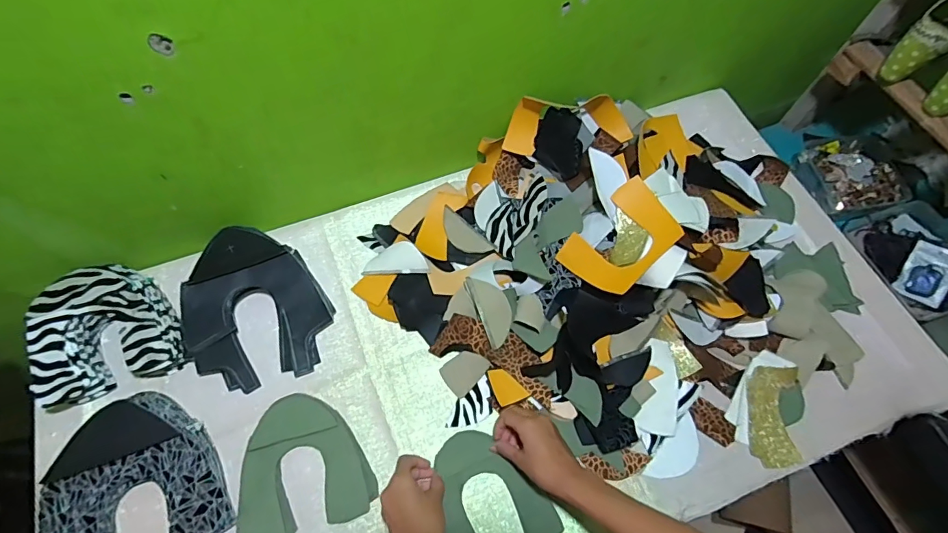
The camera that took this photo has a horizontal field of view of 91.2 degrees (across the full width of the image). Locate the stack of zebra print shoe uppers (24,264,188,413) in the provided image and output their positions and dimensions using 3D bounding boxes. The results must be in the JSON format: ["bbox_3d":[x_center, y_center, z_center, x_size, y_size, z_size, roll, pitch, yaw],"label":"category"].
[{"bbox_3d":[-0.502,0.086,0.632,0.171,0.078,0.158,-22,67,-12],"label":"stack of zebra print shoe uppers"}]

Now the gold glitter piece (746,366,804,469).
[{"bbox_3d":[0.411,0.204,0.635,0.064,0.016,0.132,10,68,2],"label":"gold glitter piece"}]

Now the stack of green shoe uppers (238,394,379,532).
[{"bbox_3d":[-0.221,0.250,0.597,0.160,0.016,0.164,-16,69,-8],"label":"stack of green shoe uppers"}]

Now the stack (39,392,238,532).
[{"bbox_3d":[-0.410,0.282,0.548,0.192,0.047,0.246,-29,71,-13],"label":"stack"}]

